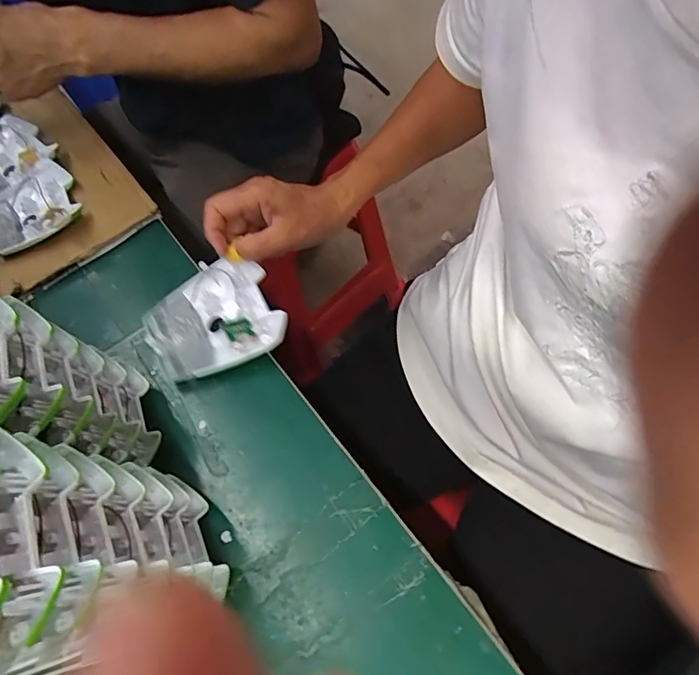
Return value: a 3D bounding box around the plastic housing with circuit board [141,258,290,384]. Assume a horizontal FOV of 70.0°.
[{"bbox_3d":[-0.114,-0.013,0.424,0.107,0.036,0.095,-23,61,-9],"label":"plastic housing with circuit board"}]

